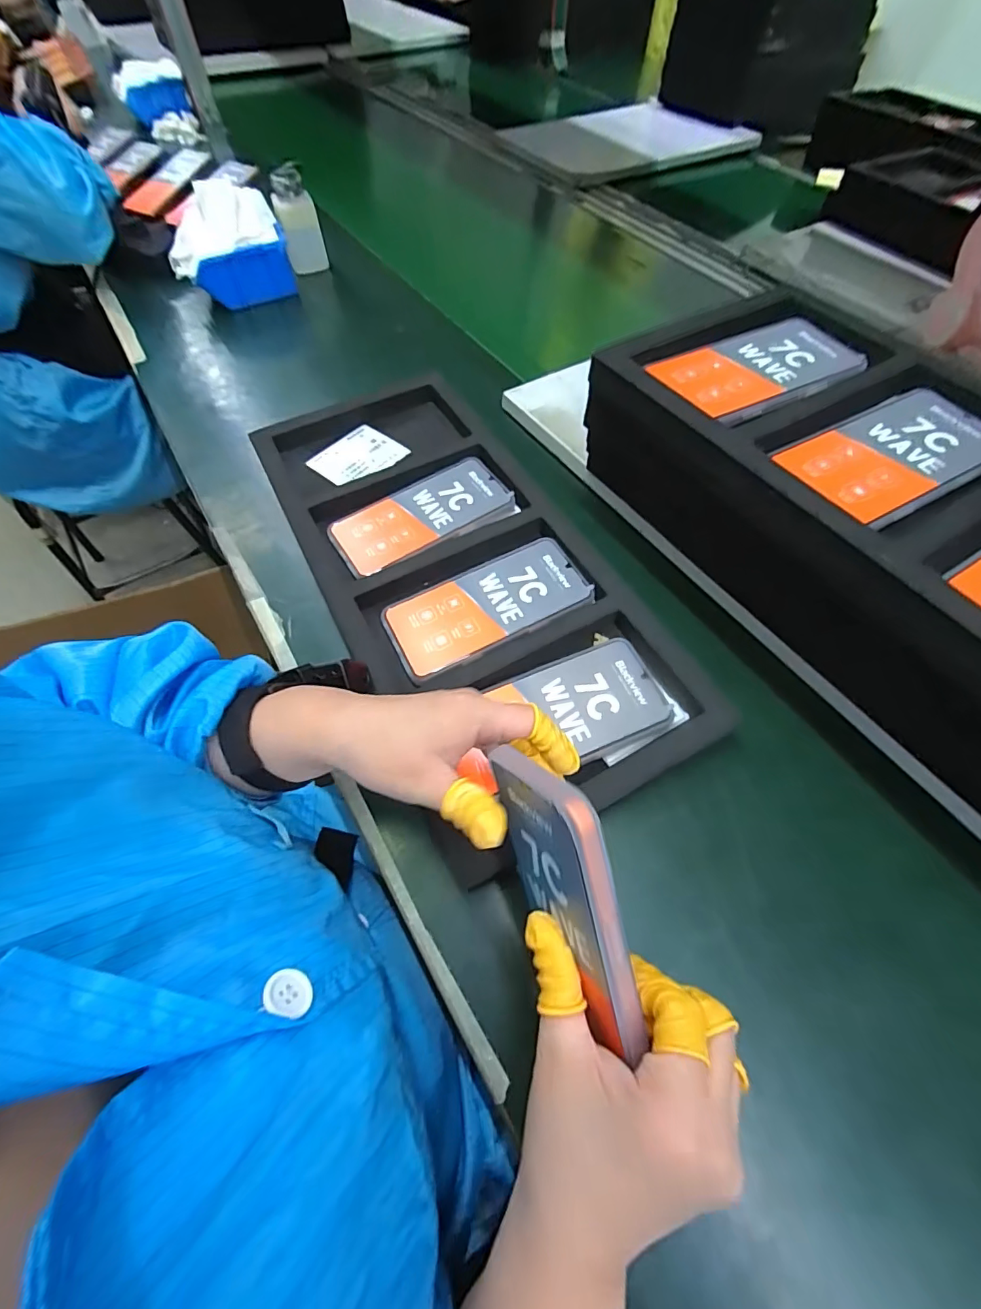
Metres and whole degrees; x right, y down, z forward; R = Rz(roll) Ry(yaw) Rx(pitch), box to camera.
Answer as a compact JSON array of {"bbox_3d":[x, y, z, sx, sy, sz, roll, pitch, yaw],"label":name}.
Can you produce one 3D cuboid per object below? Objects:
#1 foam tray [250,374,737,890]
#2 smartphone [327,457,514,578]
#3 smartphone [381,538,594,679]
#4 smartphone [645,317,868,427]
[{"bbox_3d":[-0.036,-0.082,0.427,0.214,0.031,0.481,-26,64,-15],"label":"foam tray"},{"bbox_3d":[-0.065,-0.131,0.456,0.163,0.012,0.077,-30,65,-17],"label":"smartphone"},{"bbox_3d":[-0.003,-0.042,0.401,0.160,0.013,0.074,-23,63,-14],"label":"smartphone"},{"bbox_3d":[0.206,-0.217,0.369,0.158,0.008,0.083,-23,63,-14],"label":"smartphone"}]

